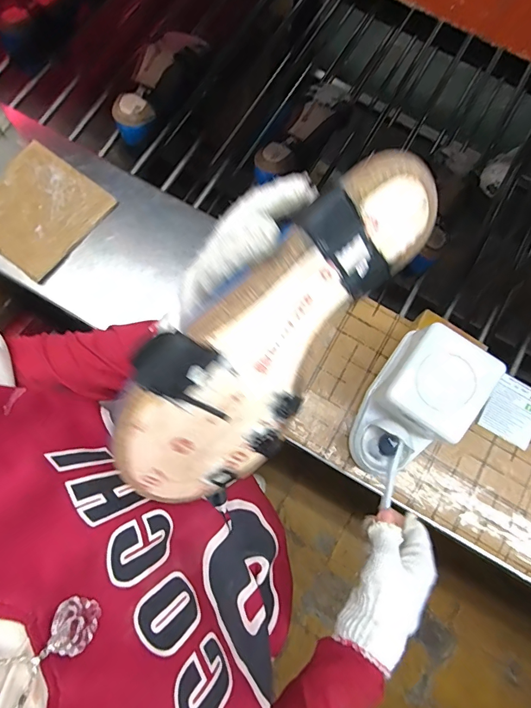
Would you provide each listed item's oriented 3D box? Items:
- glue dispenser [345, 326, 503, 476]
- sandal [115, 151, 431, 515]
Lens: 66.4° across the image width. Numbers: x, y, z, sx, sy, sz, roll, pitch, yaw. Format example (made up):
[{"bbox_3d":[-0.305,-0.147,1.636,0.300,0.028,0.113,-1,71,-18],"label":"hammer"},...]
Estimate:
[{"bbox_3d":[0.182,0.063,0.501,0.099,0.129,0.186,34,78,7],"label":"glue dispenser"},{"bbox_3d":[0.007,-0.017,0.216,0.075,0.064,0.227,41,87,9],"label":"sandal"}]

